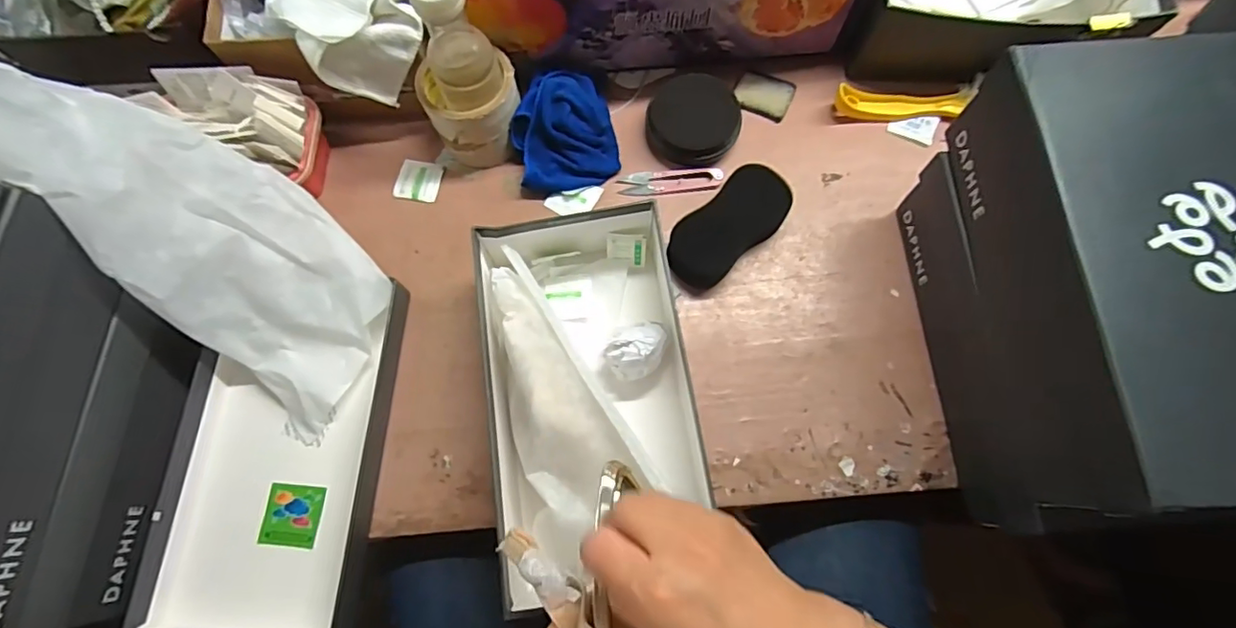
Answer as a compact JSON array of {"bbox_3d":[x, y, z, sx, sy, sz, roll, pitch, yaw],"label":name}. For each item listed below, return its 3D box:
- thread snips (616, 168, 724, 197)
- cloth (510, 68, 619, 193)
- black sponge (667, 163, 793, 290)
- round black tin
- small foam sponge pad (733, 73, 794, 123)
[{"bbox_3d":[0.053,-0.133,0.567,0.102,0.008,0.026,-5,74,0],"label":"thread snips"},{"bbox_3d":[-0.052,-0.180,0.556,0.098,0.052,0.096,-12,74,-2],"label":"cloth"},{"bbox_3d":[0.105,-0.083,0.536,0.125,0.042,0.061,-43,77,-10],"label":"black sponge"},{"bbox_3d":[0.075,-0.194,0.562,0.091,0.039,0.079,7,74,4],"label":"round black tin"},{"bbox_3d":[0.153,-0.230,0.590,0.057,0.012,0.043,21,76,7],"label":"small foam sponge pad"}]

